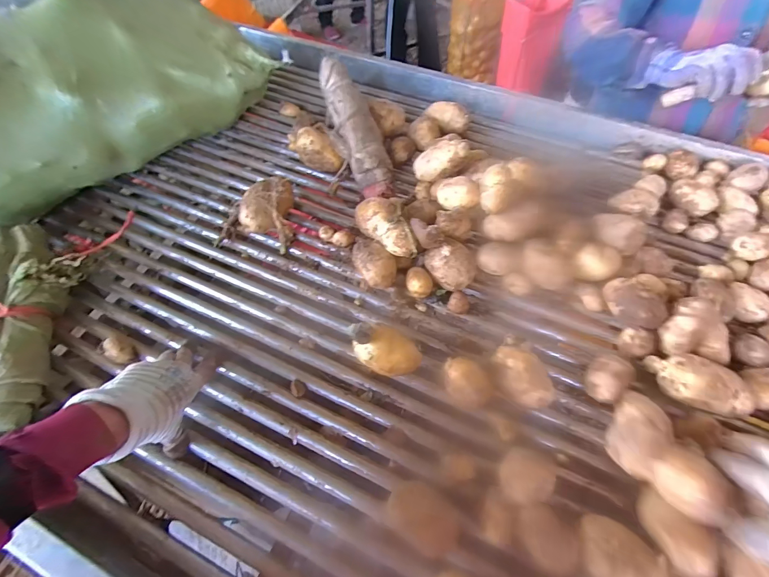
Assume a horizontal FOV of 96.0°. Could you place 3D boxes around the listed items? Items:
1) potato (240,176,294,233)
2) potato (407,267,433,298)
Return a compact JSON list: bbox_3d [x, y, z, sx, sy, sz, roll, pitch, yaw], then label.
[{"bbox_3d":[-0.202,-0.138,0.596,0.073,0.072,0.098,20,61,17],"label":"potato"},{"bbox_3d":[0.054,-0.008,0.531,0.039,0.032,0.047,-1,57,4],"label":"potato"}]

